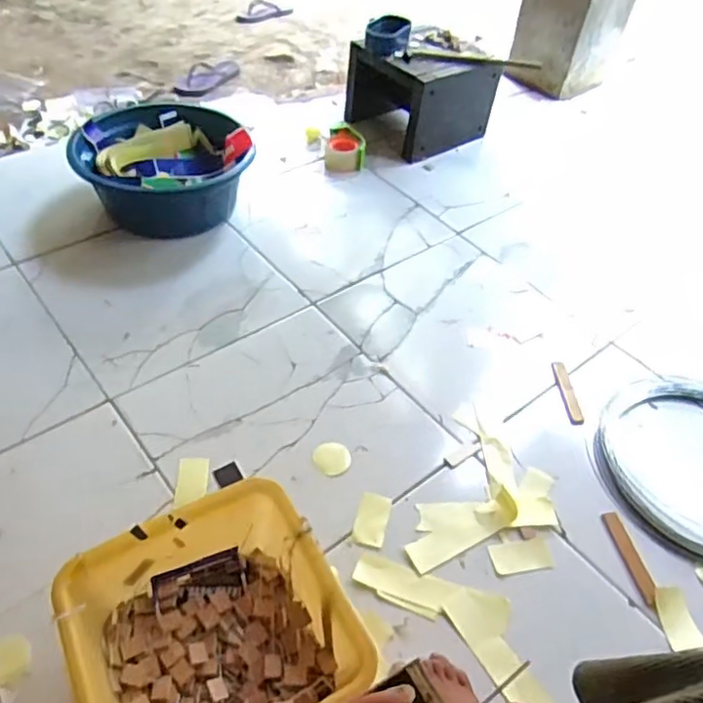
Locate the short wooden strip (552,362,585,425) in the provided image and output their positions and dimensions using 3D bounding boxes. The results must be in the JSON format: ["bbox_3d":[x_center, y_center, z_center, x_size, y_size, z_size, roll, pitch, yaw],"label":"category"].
[{"bbox_3d":[0.377,0.071,1.076,0.027,0.010,0.133,1,49,-5],"label":"short wooden strip"}]

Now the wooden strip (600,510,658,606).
[{"bbox_3d":[0.398,0.289,0.877,0.025,0.004,0.131,-7,50,-12],"label":"wooden strip"}]

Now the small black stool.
[{"bbox_3d":[0.168,-0.636,1.527,0.304,0.217,0.257,-27,57,-27],"label":"small black stool"}]

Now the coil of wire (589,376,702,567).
[{"bbox_3d":[0.593,0.195,0.983,0.400,0.033,0.353,34,54,22],"label":"coil of wire"}]

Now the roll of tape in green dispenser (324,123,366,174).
[{"bbox_3d":[-0.016,-0.481,1.465,0.093,0.069,0.096,0,49,-6],"label":"roll of tape in green dispenser"}]

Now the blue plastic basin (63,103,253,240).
[{"bbox_3d":[-0.383,-0.376,1.279,0.325,0.154,0.324,3,49,-4],"label":"blue plastic basin"}]

